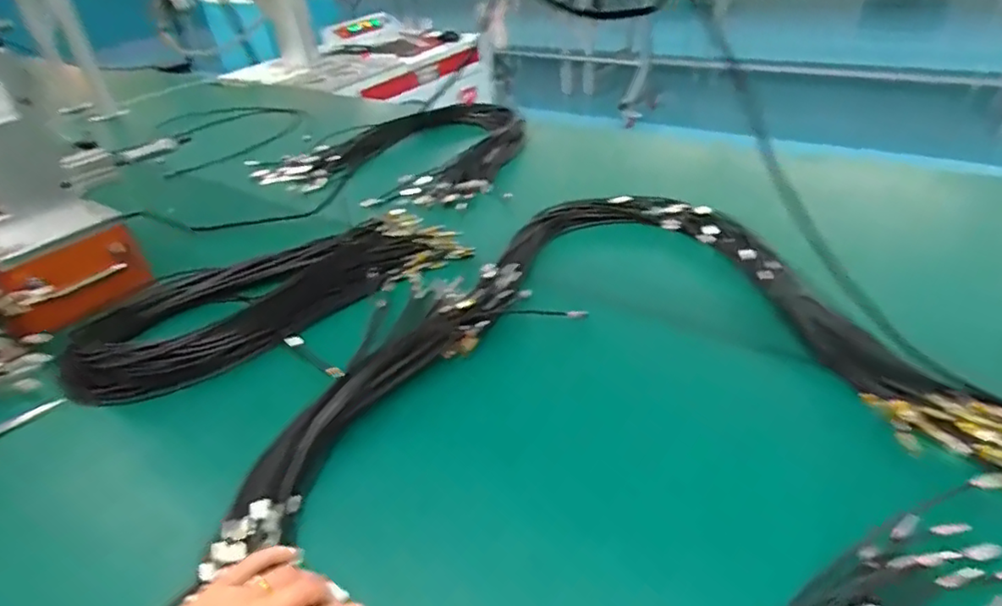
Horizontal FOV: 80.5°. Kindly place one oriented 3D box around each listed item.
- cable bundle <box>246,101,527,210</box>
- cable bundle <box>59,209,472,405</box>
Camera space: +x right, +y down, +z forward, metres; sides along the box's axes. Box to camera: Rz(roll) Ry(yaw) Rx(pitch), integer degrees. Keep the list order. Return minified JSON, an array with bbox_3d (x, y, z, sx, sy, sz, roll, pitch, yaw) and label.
[{"bbox_3d":[-0.231,-0.338,1.237,0.560,0.060,0.486,9,37,21],"label":"cable bundle"},{"bbox_3d":[-0.290,-0.023,0.773,0.505,0.041,0.219,-21,37,-20],"label":"cable bundle"}]

